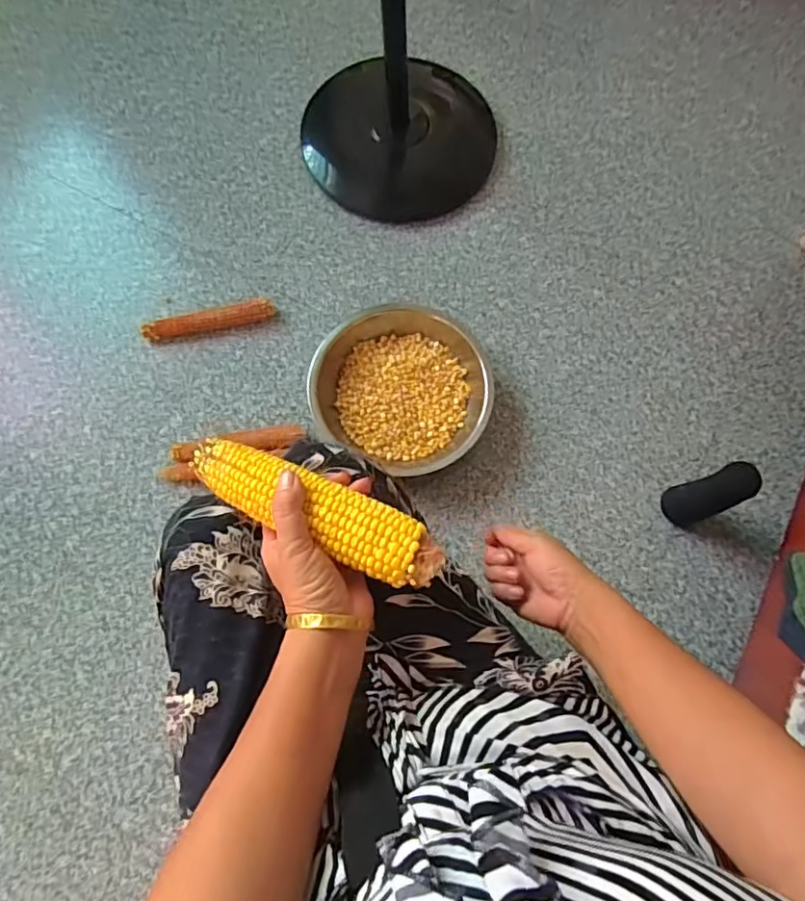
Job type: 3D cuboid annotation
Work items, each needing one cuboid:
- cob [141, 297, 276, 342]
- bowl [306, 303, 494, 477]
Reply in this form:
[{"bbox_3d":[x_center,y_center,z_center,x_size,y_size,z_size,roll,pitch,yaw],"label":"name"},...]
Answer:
[{"bbox_3d":[-0.331,-0.223,0.963,0.221,0.028,0.033,-13,73,-5],"label":"cob"},{"bbox_3d":[-0.004,-0.099,0.905,0.279,0.073,0.283,0,72,-1],"label":"bowl"}]

